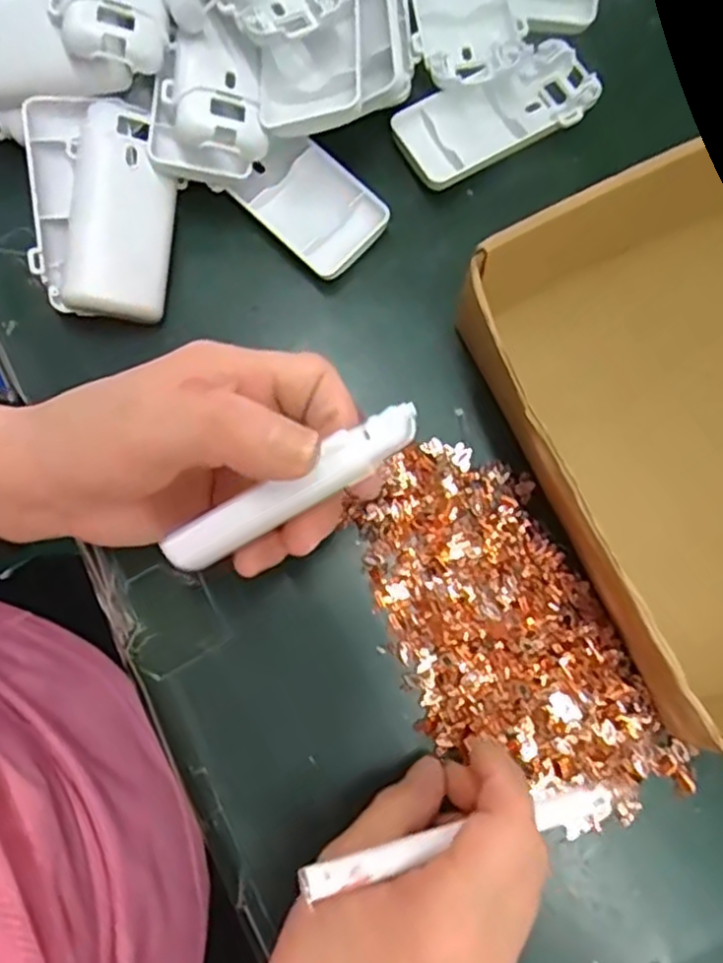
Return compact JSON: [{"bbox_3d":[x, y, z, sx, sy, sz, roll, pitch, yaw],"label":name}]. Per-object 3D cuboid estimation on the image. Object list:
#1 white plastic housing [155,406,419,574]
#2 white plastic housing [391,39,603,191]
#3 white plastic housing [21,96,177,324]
[{"bbox_3d":[-0.023,0.005,0.243,0.094,0.031,0.012,-31,81,11],"label":"white plastic housing"},{"bbox_3d":[0.064,-0.173,0.347,0.095,0.015,0.045,-26,81,-4],"label":"white plastic housing"},{"bbox_3d":[-0.117,-0.122,0.332,0.059,0.025,0.093,0,93,2],"label":"white plastic housing"}]

